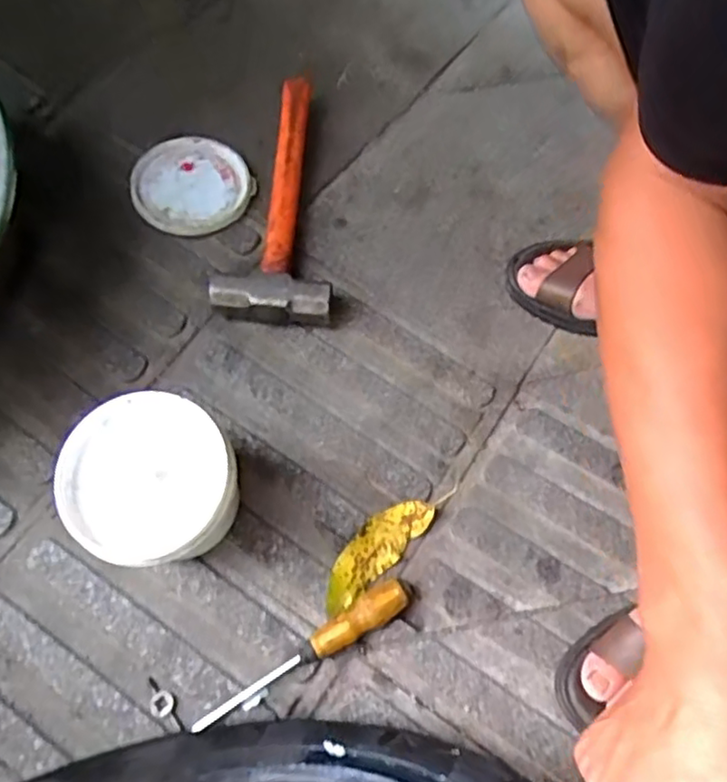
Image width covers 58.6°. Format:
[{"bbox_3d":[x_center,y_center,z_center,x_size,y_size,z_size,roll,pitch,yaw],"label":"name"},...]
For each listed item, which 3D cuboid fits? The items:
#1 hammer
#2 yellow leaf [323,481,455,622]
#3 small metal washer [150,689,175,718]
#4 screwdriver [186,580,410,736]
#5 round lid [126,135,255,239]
[{"bbox_3d":[-0.074,-0.222,0.709,0.118,0.052,0.325,8,69,0],"label":"hammer"},{"bbox_3d":[0.018,0.134,0.586,0.042,0.016,0.152,43,74,12],"label":"yellow leaf"},{"bbox_3d":[-0.167,0.259,0.537,0.020,0.004,0.020,1,71,-2],"label":"small metal washer"},{"bbox_3d":[-0.045,0.222,0.543,0.204,0.026,0.028,-32,75,-13],"label":"screwdriver"},{"bbox_3d":[-0.189,-0.227,0.713,0.125,0.022,0.121,1,71,-2],"label":"round lid"}]

